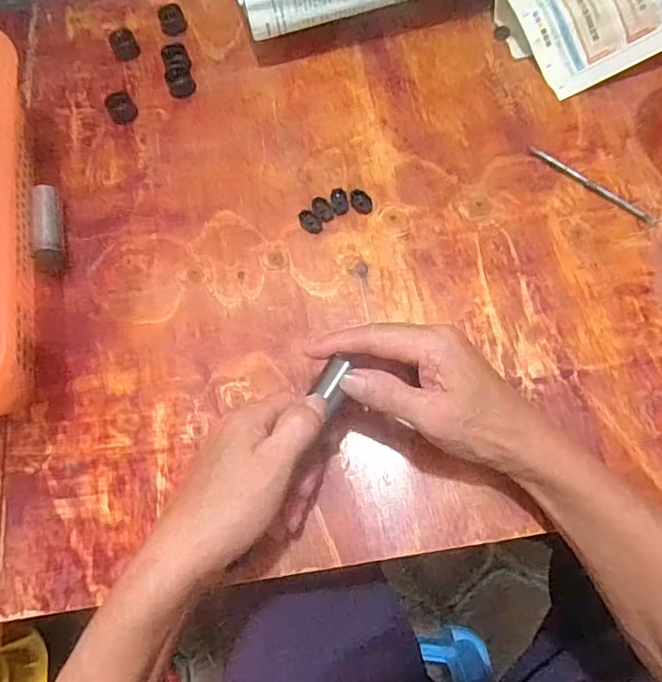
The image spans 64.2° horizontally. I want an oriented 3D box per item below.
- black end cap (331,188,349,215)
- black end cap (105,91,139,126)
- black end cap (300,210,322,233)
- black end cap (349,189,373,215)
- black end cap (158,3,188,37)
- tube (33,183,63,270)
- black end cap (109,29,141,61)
[{"bbox_3d":[0.007,-0.119,0.447,0.014,0.006,0.025,-10,70,-1],"label":"black end cap"},{"bbox_3d":[-0.196,-0.218,0.495,0.024,0.020,0.023,-1,70,3],"label":"black end cap"},{"bbox_3d":[-0.017,-0.100,0.441,0.023,0.004,0.014,39,76,15],"label":"black end cap"},{"bbox_3d":[0.026,-0.118,0.445,0.017,0.005,0.024,-24,70,-6],"label":"black end cap"},{"bbox_3d":[-0.158,-0.321,0.527,0.025,0.018,0.025,-1,70,3],"label":"black end cap"},{"bbox_3d":[-0.240,-0.096,0.447,0.017,0.022,0.075,-10,70,-1],"label":"tube"},{"bbox_3d":[-0.204,-0.294,0.522,0.025,0.010,0.033,-22,70,-5],"label":"black end cap"}]

